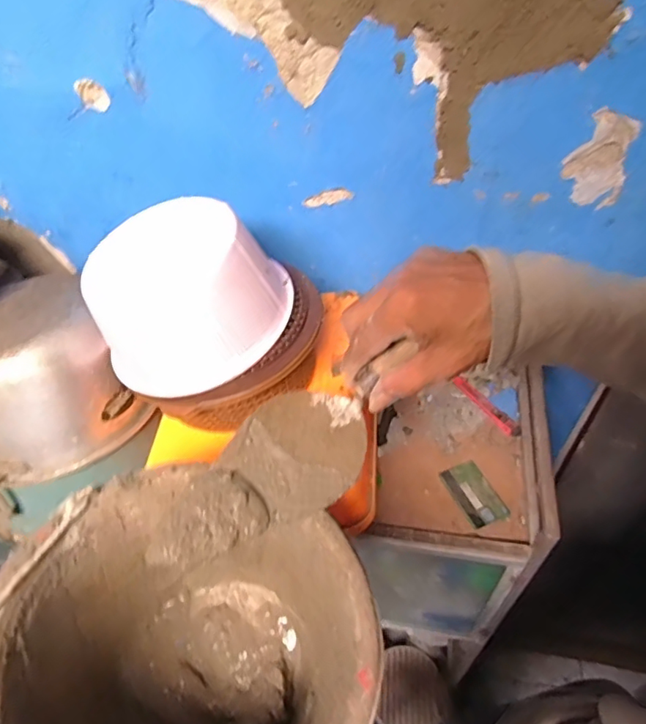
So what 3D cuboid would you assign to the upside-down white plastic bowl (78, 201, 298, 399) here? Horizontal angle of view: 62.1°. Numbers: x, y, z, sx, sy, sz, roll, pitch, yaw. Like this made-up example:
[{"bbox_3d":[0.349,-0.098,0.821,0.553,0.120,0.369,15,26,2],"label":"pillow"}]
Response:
[{"bbox_3d":[-0.133,-0.073,0.544,0.196,0.115,0.176,-7,50,-3],"label":"upside-down white plastic bowl"}]

